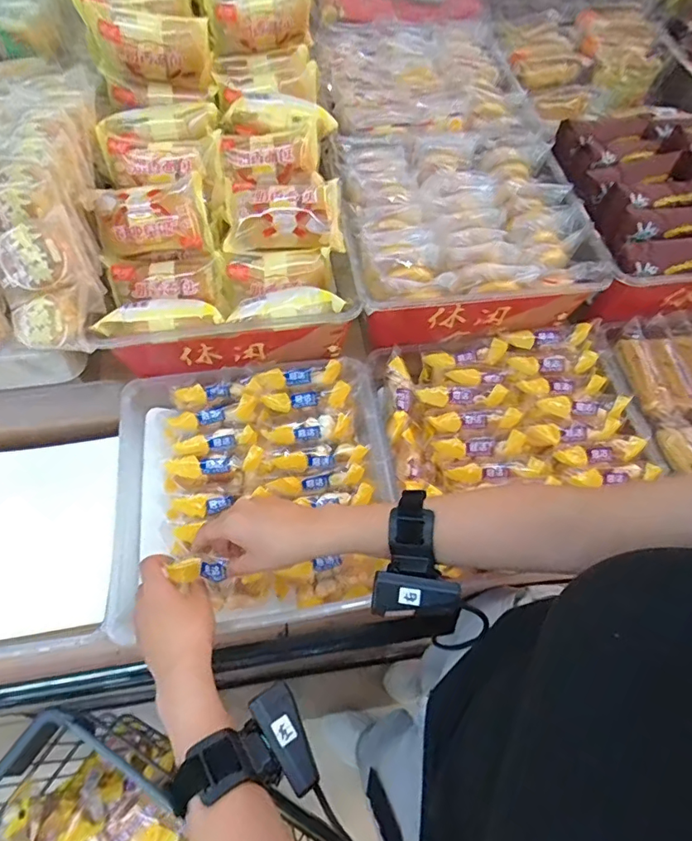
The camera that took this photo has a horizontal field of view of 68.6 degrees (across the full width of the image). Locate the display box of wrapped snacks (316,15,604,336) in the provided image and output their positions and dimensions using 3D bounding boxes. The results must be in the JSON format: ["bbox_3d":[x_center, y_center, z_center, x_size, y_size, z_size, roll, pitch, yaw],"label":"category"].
[{"bbox_3d":[0.128,-0.372,0.724,0.295,0.103,0.553,-7,63,-5],"label":"display box of wrapped snacks"}]

